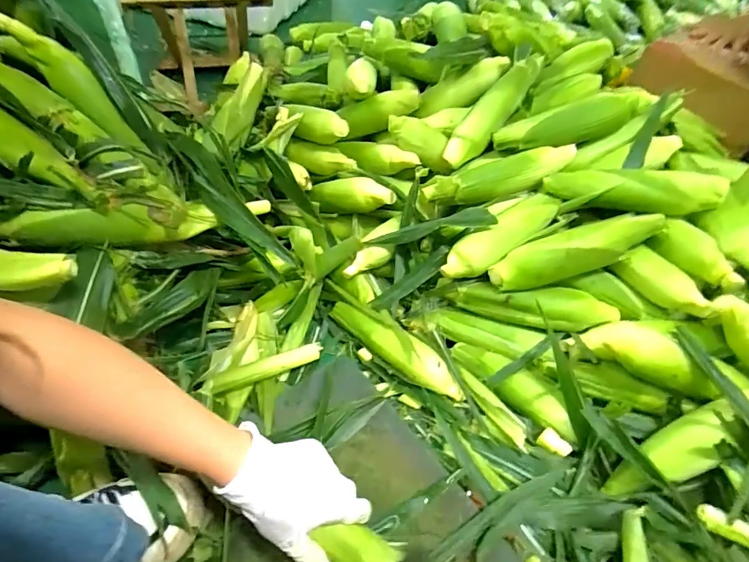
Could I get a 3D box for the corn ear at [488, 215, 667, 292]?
[{"bbox_3d":[0.272,-0.038,0.575,0.235,0.051,0.057,-19,55,0],"label":"corn ear"}]

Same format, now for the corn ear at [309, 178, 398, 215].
[{"bbox_3d":[-0.037,-0.141,0.695,0.157,0.047,0.048,9,48,32],"label":"corn ear"}]

